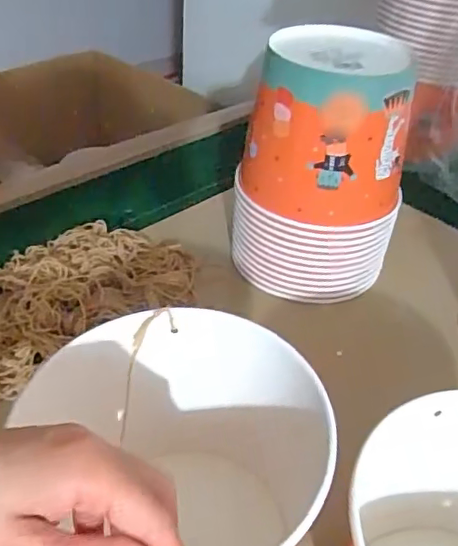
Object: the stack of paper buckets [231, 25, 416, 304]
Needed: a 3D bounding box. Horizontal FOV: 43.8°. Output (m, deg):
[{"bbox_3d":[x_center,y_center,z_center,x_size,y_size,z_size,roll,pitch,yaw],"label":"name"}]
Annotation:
[{"bbox_3d":[0.086,-0.094,0.533,0.149,0.210,0.126,12,40,9],"label":"stack of paper buckets"}]

